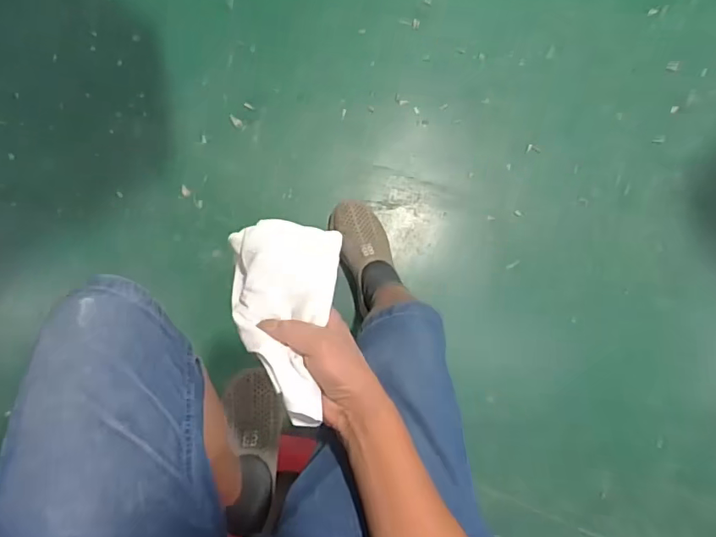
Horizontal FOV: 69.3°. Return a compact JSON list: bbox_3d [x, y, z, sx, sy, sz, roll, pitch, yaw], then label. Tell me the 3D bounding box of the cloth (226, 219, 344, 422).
[{"bbox_3d":[-0.070,0.044,0.457,0.094,0.048,0.168,6,86,-3],"label":"cloth"}]

